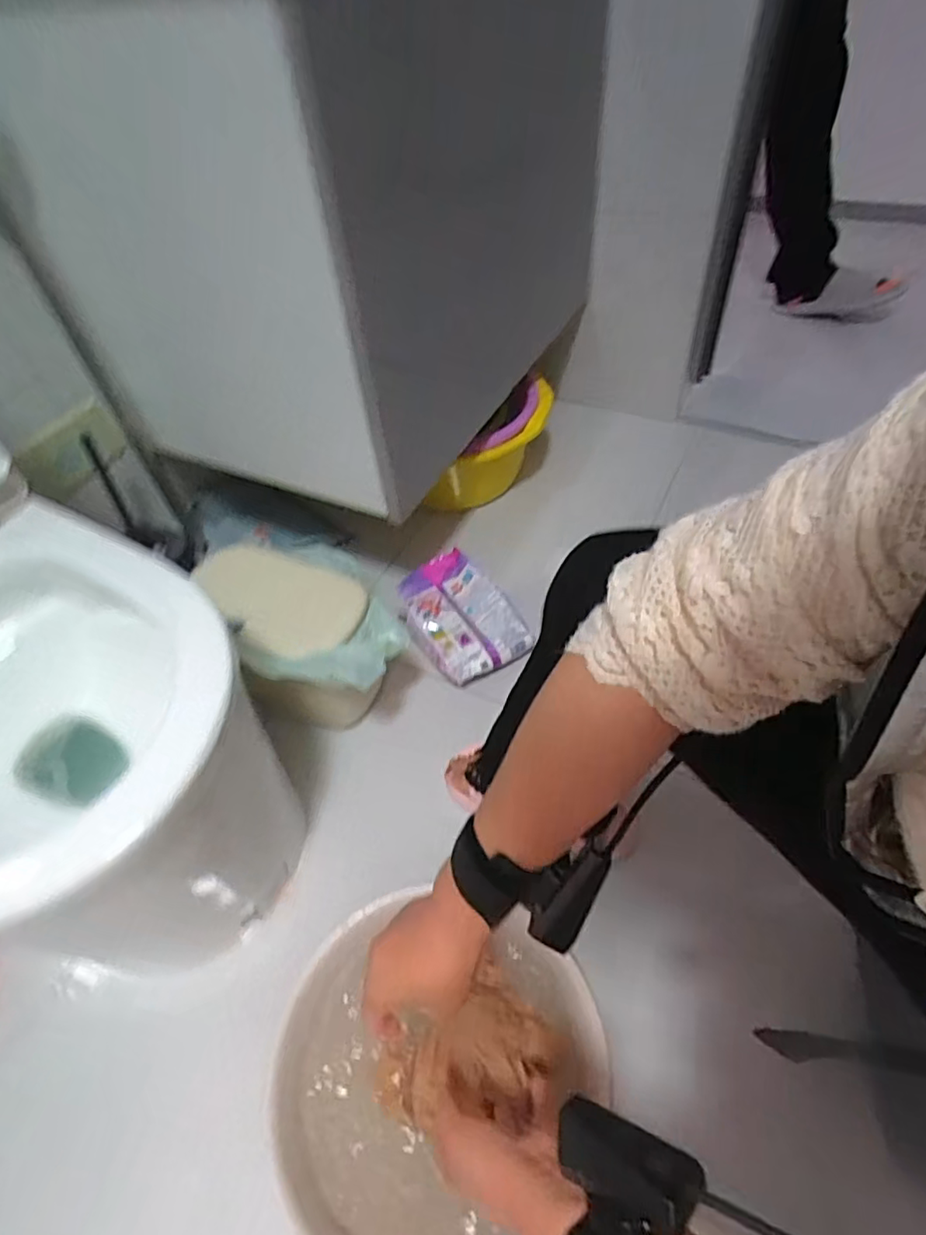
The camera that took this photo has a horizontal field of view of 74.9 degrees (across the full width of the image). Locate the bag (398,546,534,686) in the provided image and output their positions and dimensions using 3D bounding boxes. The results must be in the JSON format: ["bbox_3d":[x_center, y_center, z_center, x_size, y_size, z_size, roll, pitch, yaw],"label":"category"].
[{"bbox_3d":[-0.010,-0.003,0.960,0.157,0.058,0.216,-26,52,-15],"label":"bag"}]

